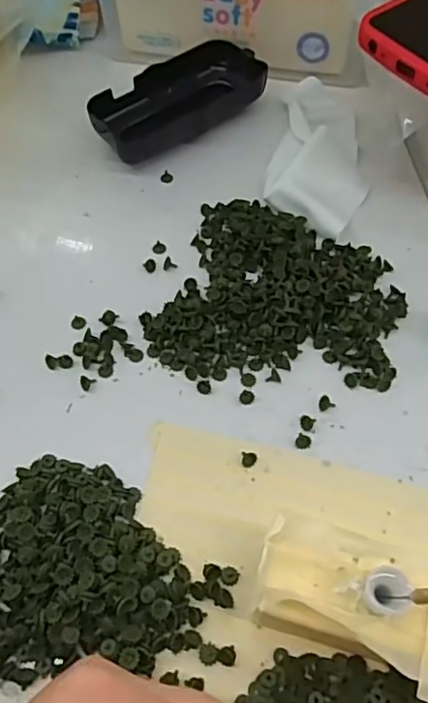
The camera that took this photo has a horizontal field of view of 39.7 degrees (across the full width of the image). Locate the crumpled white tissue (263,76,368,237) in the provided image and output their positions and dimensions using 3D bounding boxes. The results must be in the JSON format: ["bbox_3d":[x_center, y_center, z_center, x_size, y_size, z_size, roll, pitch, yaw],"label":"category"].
[{"bbox_3d":[0.063,-0.121,0.348,0.053,0.016,0.127,10,60,7],"label":"crumpled white tissue"}]

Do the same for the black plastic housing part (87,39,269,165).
[{"bbox_3d":[-0.022,-0.151,0.365,0.108,0.026,0.054,-34,64,-17],"label":"black plastic housing part"}]

